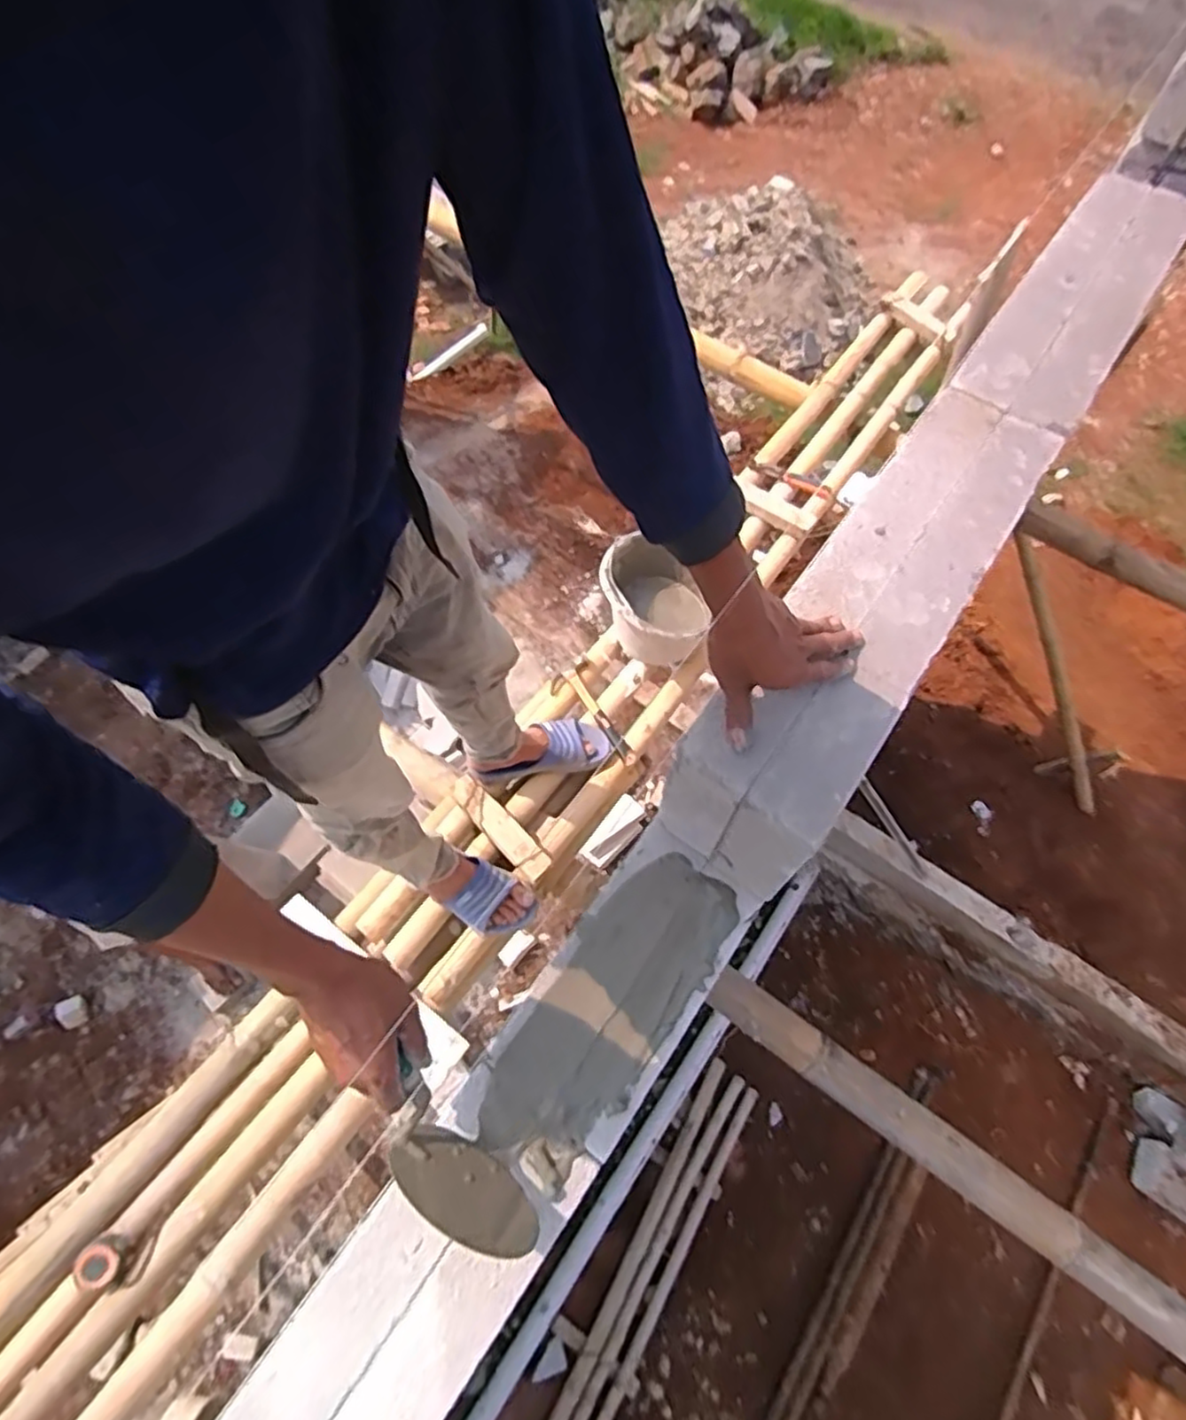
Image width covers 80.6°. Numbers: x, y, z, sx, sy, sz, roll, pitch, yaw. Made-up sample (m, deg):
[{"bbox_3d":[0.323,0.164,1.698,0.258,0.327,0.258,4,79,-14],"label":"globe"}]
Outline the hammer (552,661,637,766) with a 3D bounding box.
[{"bbox_3d":[-0.004,0.018,1.529,0.100,0.040,0.265,-23,67,-11],"label":"hammer"}]

